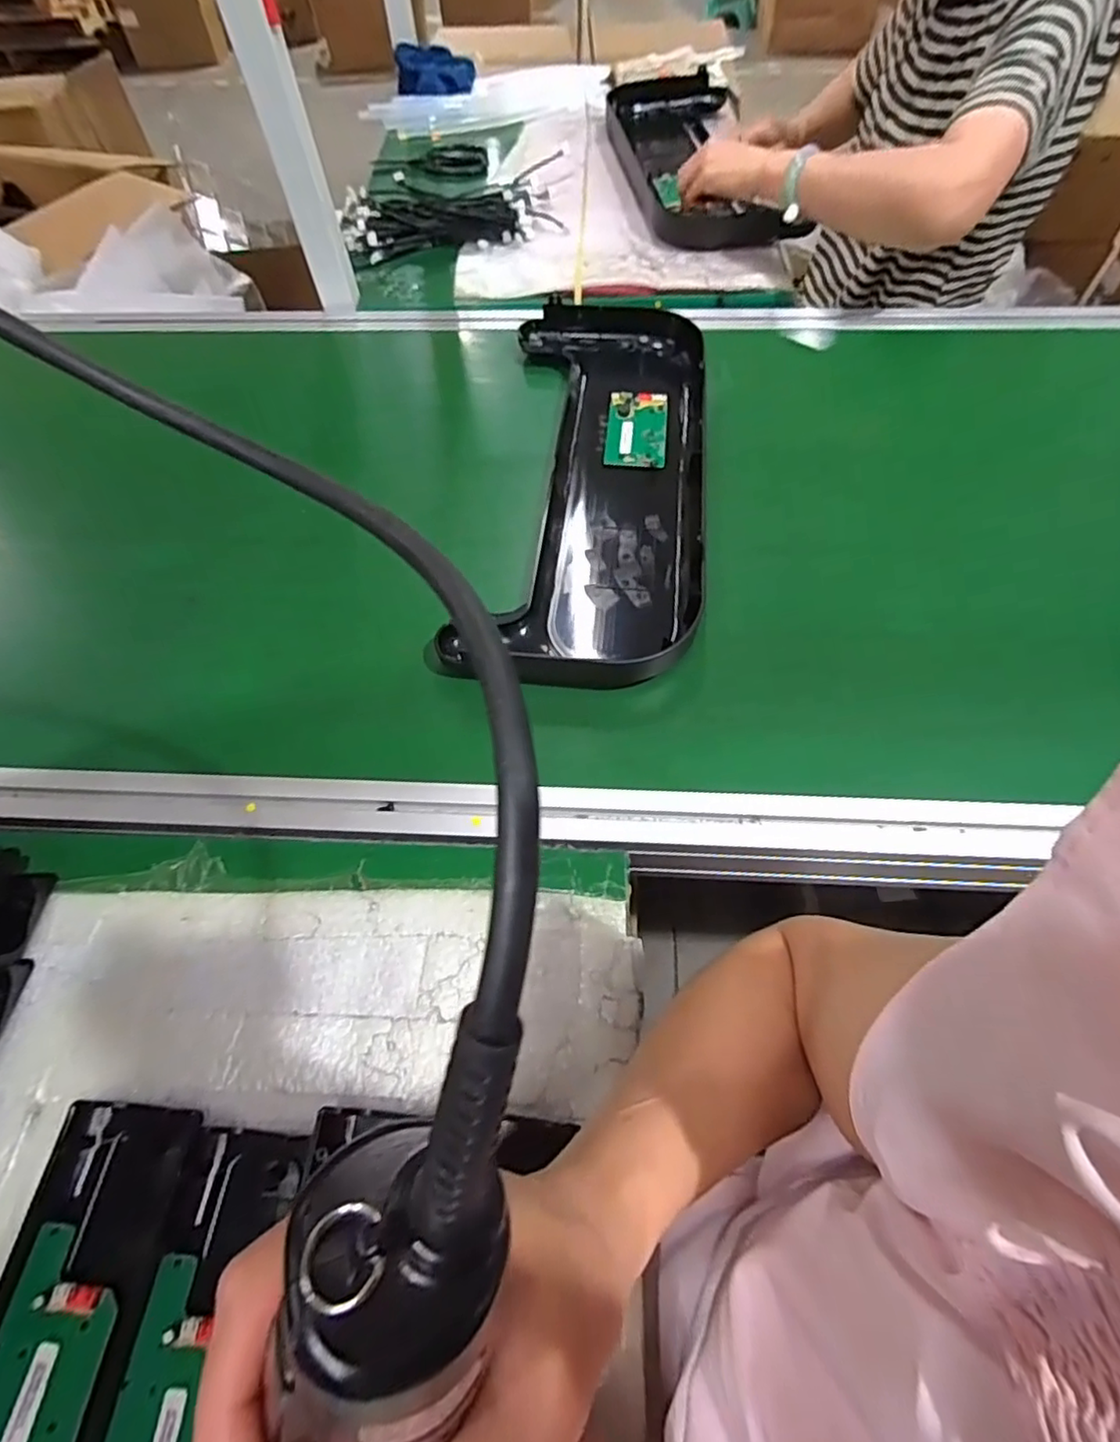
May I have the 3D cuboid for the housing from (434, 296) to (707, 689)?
[{"bbox_3d":[0.038,-0.250,0.603,0.211,0.054,0.497,5,61,5],"label":"housing"}]

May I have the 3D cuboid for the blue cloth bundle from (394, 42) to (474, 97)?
[{"bbox_3d":[-0.230,-1.173,1.111,0.139,0.058,0.070,8,61,6],"label":"blue cloth bundle"}]

